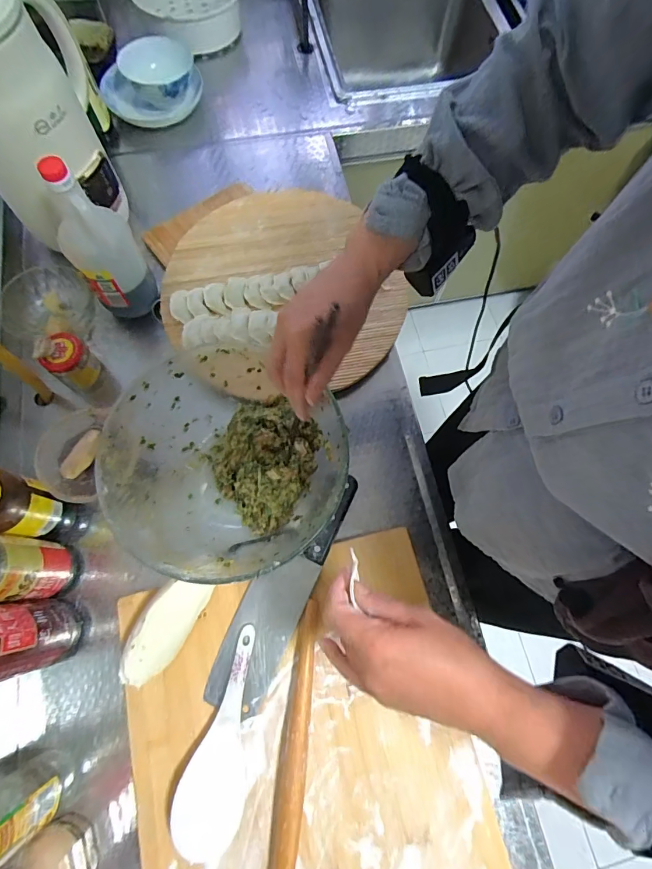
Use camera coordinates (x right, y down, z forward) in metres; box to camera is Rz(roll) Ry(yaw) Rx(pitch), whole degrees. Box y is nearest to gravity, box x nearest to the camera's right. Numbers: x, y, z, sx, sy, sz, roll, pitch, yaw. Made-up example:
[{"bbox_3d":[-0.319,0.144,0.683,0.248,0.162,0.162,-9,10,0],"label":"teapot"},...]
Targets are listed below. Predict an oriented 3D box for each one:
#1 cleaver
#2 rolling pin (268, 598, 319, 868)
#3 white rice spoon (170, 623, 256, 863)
[{"bbox_3d":[-0.050,0.172,0.492,0.069,0.028,0.281,25,72,7],"label":"cleaver"},{"bbox_3d":[-0.036,0.354,0.433,0.028,0.031,0.338,7,70,0],"label":"rolling pin"},{"bbox_3d":[-0.106,0.312,0.442,0.063,0.031,0.198,10,71,2],"label":"white rice spoon"}]

